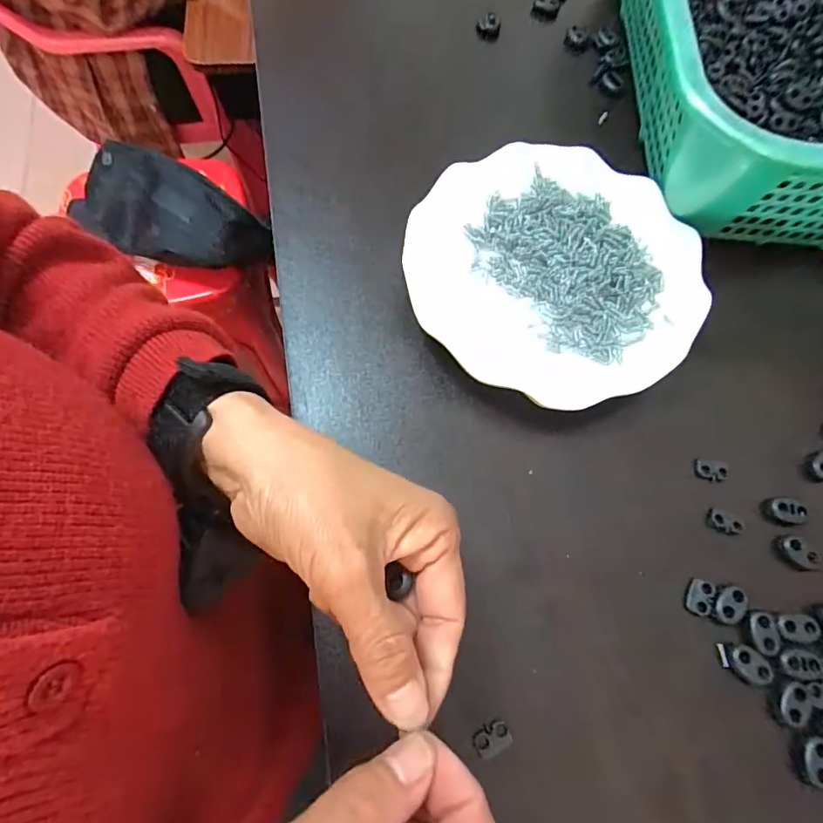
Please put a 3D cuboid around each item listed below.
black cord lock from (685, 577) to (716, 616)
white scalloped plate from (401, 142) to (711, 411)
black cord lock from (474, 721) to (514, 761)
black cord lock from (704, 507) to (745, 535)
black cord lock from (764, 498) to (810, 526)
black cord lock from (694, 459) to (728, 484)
[{"bbox_3d":[0.150,0.097,0.266,0.011,0.004,0.018,26,69,4],"label":"black cord lock"},{"bbox_3d":[0.087,-0.088,0.318,0.173,0.019,0.174,2,70,-6],"label":"white scalloped plate"},{"bbox_3d":[0.038,0.154,0.240,0.017,0.004,0.012,-27,75,-15],"label":"black cord lock"},{"bbox_3d":[0.174,0.062,0.283,0.020,0.005,0.012,25,69,3],"label":"black cord lock"},{"bbox_3d":[0.208,0.056,0.283,0.020,0.008,0.013,11,69,-2],"label":"black cord lock"},{"bbox_3d":[0.172,0.034,0.292,0.018,0.004,0.011,11,69,-3],"label":"black cord lock"}]

